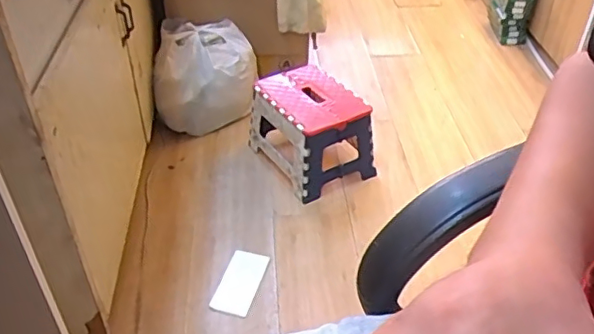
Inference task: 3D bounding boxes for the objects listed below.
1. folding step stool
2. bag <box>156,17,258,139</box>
[{"bbox_3d":[0.035,-0.095,1.512,0.218,0.215,0.291,-21,44,-25],"label":"folding step stool"},{"bbox_3d":[-0.270,-0.261,1.686,0.297,0.263,0.244,-8,40,-10],"label":"bag"}]

